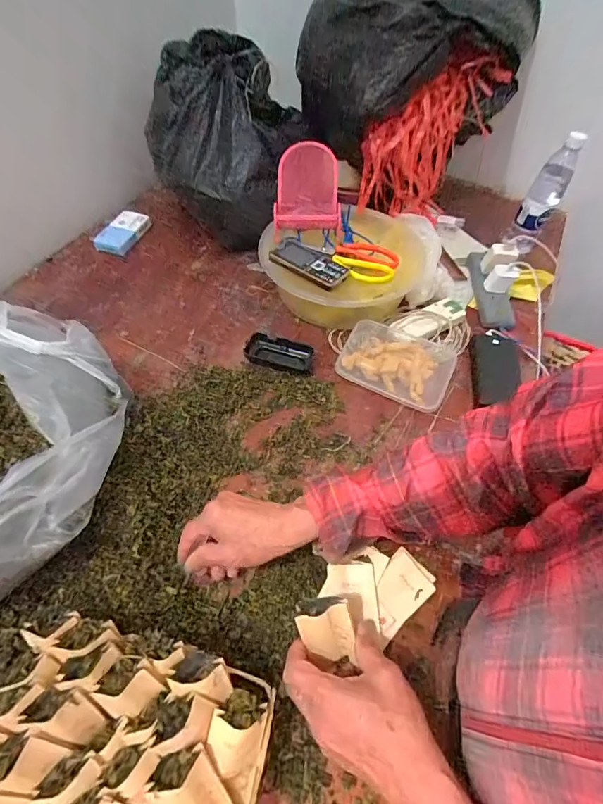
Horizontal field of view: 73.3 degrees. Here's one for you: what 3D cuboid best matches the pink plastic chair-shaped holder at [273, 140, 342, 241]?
[{"bbox_3d":[0.011,-0.379,0.728,0.119,0.103,0.126,0,55,-4],"label":"pink plastic chair-shaped holder"}]

